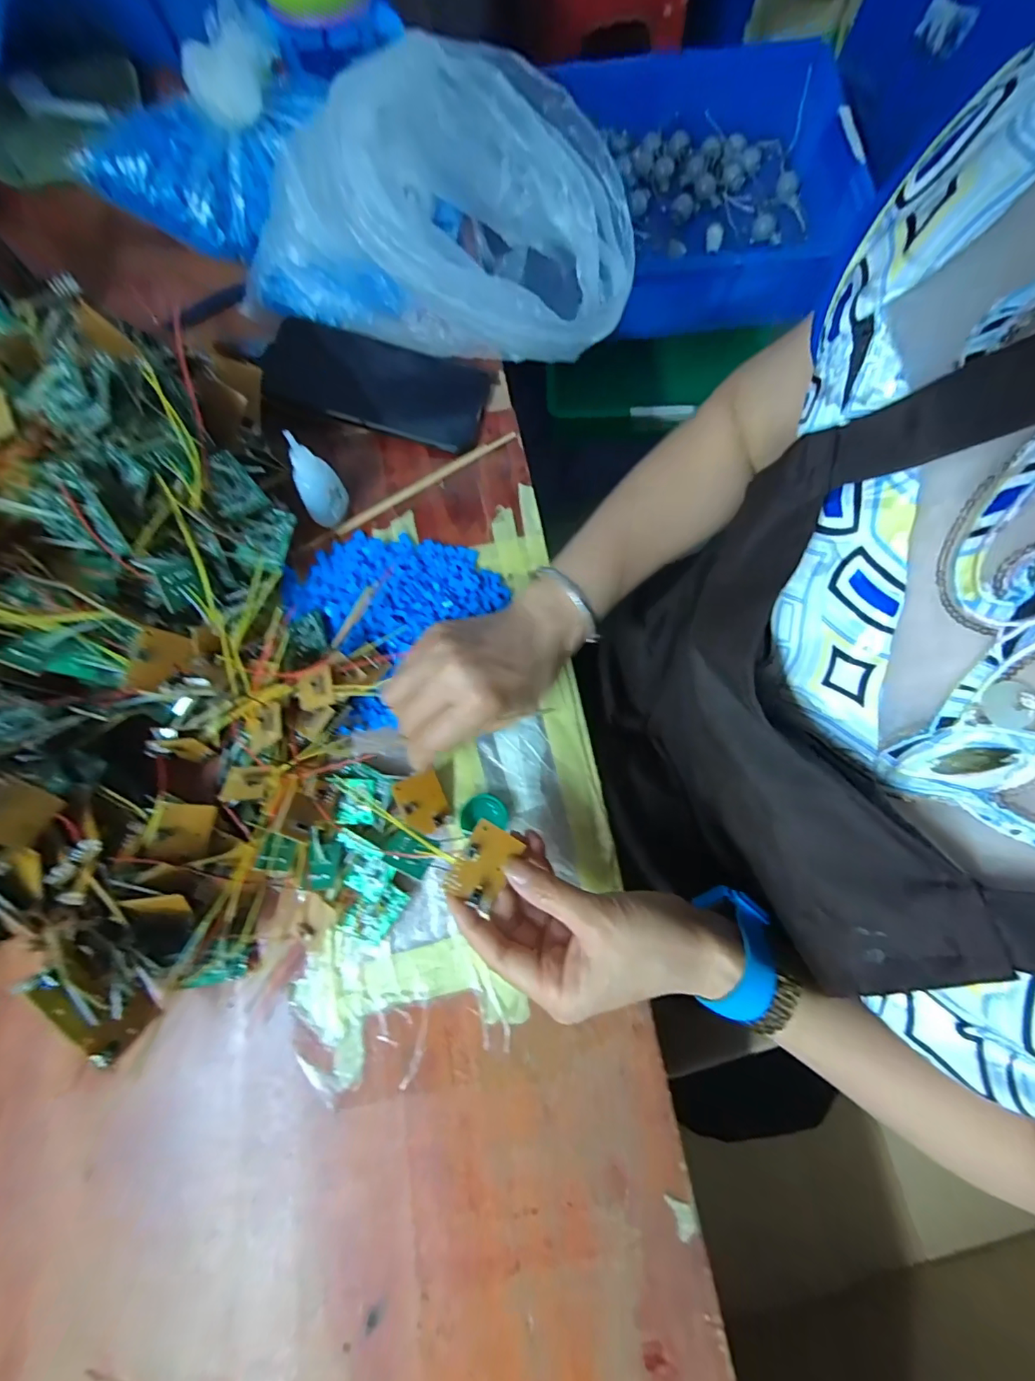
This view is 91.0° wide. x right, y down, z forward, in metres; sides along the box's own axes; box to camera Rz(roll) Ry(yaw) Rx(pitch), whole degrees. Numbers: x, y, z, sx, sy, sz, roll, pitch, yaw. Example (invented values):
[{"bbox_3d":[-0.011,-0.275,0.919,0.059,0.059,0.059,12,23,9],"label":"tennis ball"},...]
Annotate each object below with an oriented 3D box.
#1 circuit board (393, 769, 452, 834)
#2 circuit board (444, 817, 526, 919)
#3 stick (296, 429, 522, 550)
[{"bbox_3d":[-0.064,0.076,0.344,0.031,0.009,0.041,-21,107,-8],"label":"circuit board"},{"bbox_3d":[-0.019,0.097,0.284,0.029,0.011,0.042,27,81,6],"label":"circuit board"},{"bbox_3d":[-0.084,-0.161,0.409,0.193,0.004,0.009,-31,80,-4],"label":"stick"}]

